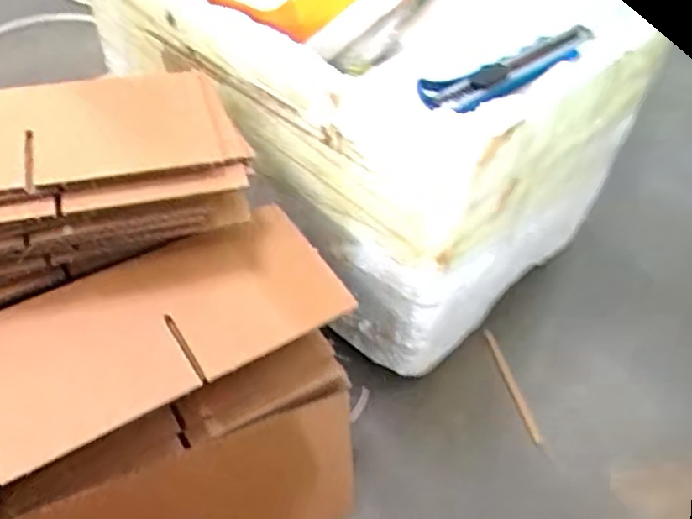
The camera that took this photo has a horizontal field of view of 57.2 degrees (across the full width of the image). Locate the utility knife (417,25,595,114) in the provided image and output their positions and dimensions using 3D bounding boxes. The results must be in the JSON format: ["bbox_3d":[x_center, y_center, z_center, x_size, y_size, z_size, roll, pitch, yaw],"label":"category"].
[{"bbox_3d":[0.132,-0.150,0.504,0.140,0.022,0.034,-23,50,-2],"label":"utility knife"}]

